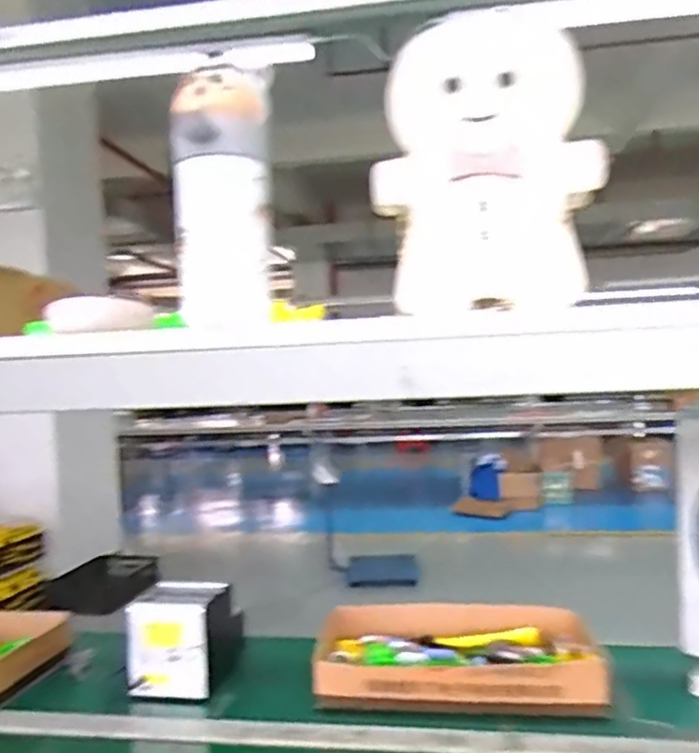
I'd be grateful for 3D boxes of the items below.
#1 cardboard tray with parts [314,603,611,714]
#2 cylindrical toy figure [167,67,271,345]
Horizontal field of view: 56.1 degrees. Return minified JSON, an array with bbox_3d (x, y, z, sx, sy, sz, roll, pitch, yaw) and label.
[{"bbox_3d":[0.167,0.435,1.035,0.423,0.066,0.227,-2,1,6],"label":"cardboard tray with parts"},{"bbox_3d":[-0.100,-0.140,0.525,0.075,0.213,0.069,-3,1,-8],"label":"cylindrical toy figure"}]

